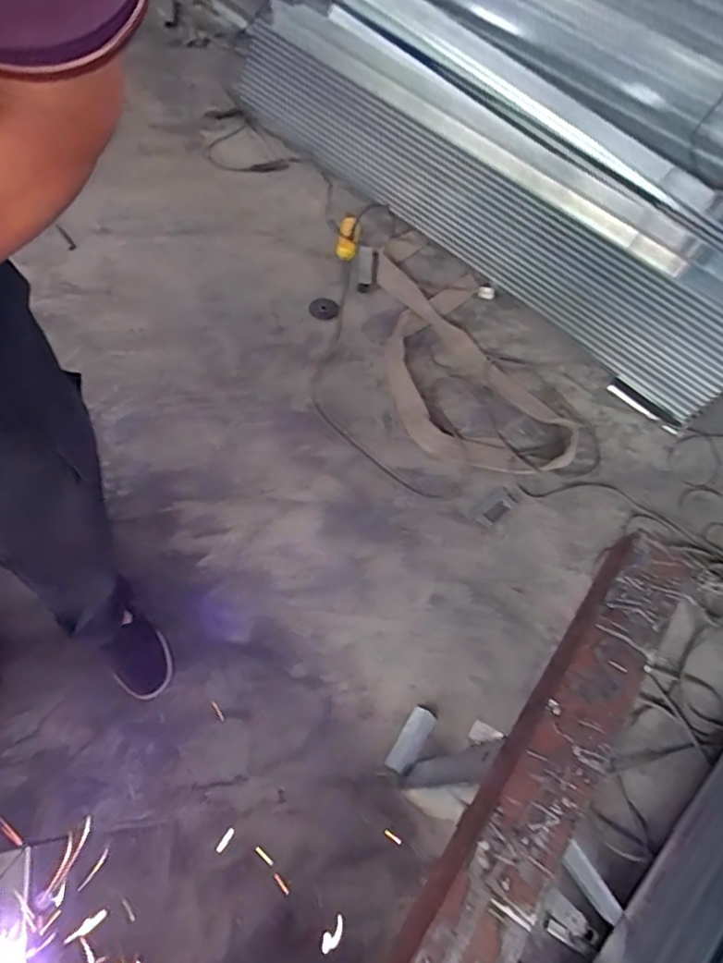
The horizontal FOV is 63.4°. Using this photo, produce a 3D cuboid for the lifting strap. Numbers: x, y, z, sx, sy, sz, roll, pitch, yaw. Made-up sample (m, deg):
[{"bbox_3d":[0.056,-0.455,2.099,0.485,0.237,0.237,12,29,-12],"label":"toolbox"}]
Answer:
[{"bbox_3d":[0.231,-0.360,1.688,0.416,0.134,0.895,-21,64,-15],"label":"lifting strap"}]

